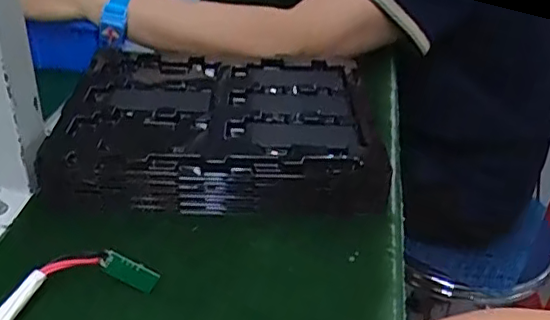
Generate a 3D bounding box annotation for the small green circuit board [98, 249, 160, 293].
[{"bbox_3d":[-0.097,0.074,0.398,0.039,0.018,0.006,28,33,-7],"label":"small green circuit board"}]

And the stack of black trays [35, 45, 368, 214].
[{"bbox_3d":[-0.052,-0.031,0.554,0.268,0.051,0.222,3,33,-3],"label":"stack of black trays"}]

